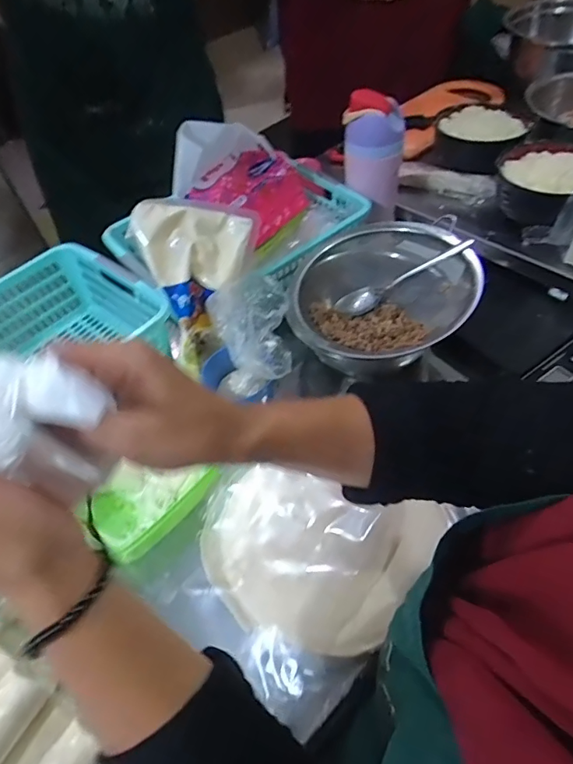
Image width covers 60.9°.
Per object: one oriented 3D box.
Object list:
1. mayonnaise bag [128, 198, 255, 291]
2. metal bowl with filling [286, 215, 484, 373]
[{"bbox_3d":[-0.096,-0.146,0.527,0.139,0.088,0.054,1,6,-24],"label":"mayonnaise bag"},{"bbox_3d":[0.110,-0.100,0.571,0.214,0.070,0.209,-3,52,4],"label":"metal bowl with filling"}]

